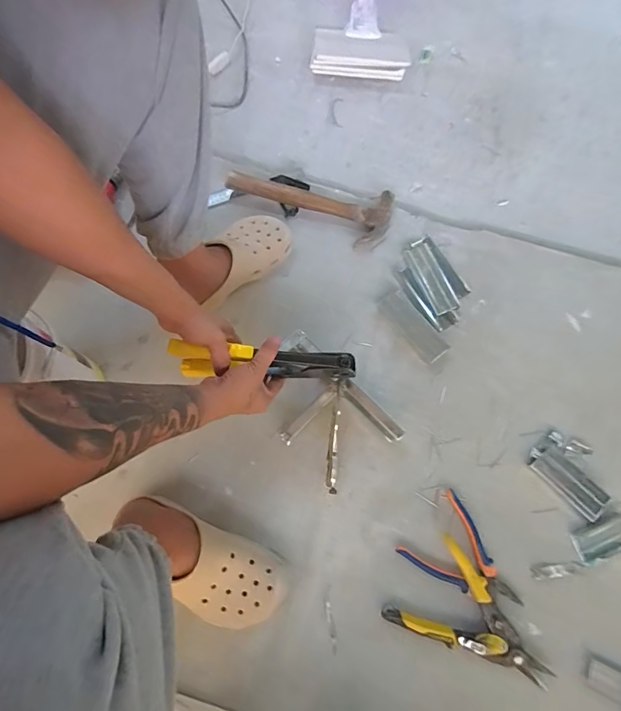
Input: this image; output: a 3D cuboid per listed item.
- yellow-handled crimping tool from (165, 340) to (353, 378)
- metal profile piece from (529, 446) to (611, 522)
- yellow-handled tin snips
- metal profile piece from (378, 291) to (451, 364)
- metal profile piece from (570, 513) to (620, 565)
[{"bbox_3d":[-0.060,0.010,0.550,0.246,0.078,0.030,3,71,-7],"label":"yellow-handled crimping tool"},{"bbox_3d":[0.411,0.199,0.634,0.050,0.008,0.125,-42,77,-14],"label":"metal profile piece"},{"bbox_3d":[0.237,0.355,0.565,0.232,0.025,0.133,21,72,6],"label":"yellow-handled tin snips"},{"bbox_3d":[0.181,-0.052,0.706,0.050,0.015,0.140,-34,75,-12],"label":"metal profile piece"},{"bbox_3d":[0.453,0.285,0.610,0.092,0.011,0.053,-21,73,-8],"label":"metal profile piece"}]

